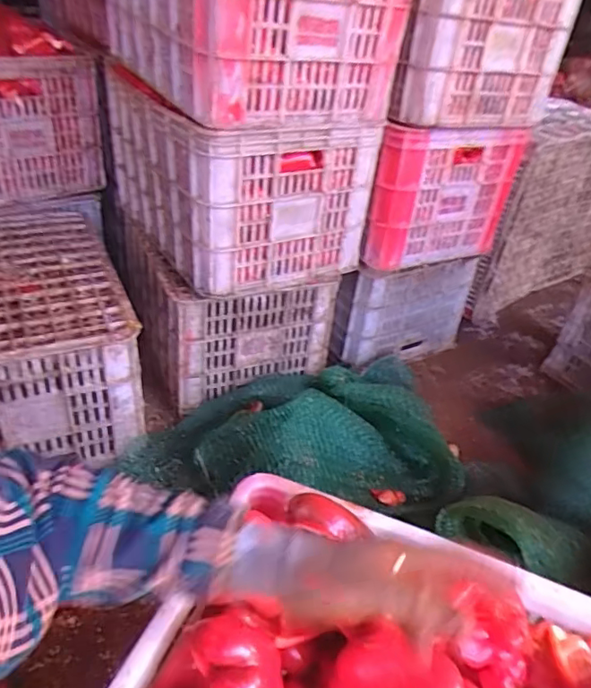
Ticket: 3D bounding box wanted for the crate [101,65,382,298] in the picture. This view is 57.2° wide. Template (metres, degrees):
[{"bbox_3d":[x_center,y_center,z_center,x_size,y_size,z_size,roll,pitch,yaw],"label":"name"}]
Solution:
[{"bbox_3d":[-0.129,-0.341,1.069,0.366,0.276,0.483,-16,41,-30],"label":"crate"}]

